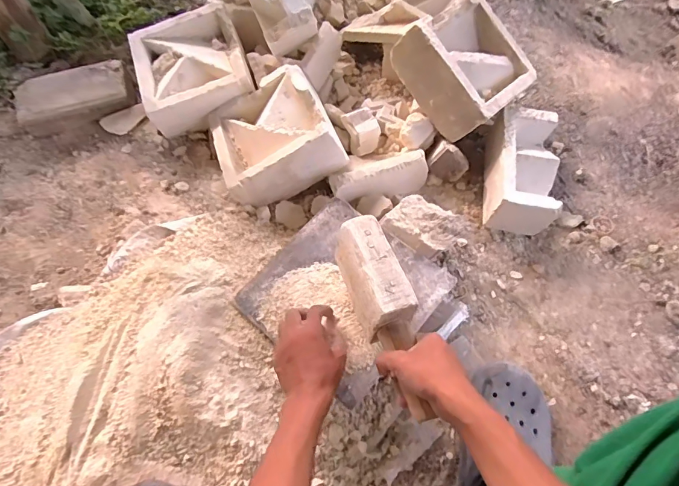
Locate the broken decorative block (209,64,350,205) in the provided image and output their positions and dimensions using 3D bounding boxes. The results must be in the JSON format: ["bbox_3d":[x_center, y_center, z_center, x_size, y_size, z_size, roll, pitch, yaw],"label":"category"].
[{"bbox_3d":[-0.122,-0.197,0.786,0.203,0.094,0.228,-26,60,7],"label":"broken decorative block"}]

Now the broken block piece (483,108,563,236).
[{"bbox_3d":[0.324,-0.127,0.767,0.104,0.095,0.202,8,65,4],"label":"broken block piece"}]

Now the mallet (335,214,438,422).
[{"bbox_3d":[0.058,0.083,0.521,0.063,0.068,0.246,-18,71,-8],"label":"mallet"}]

